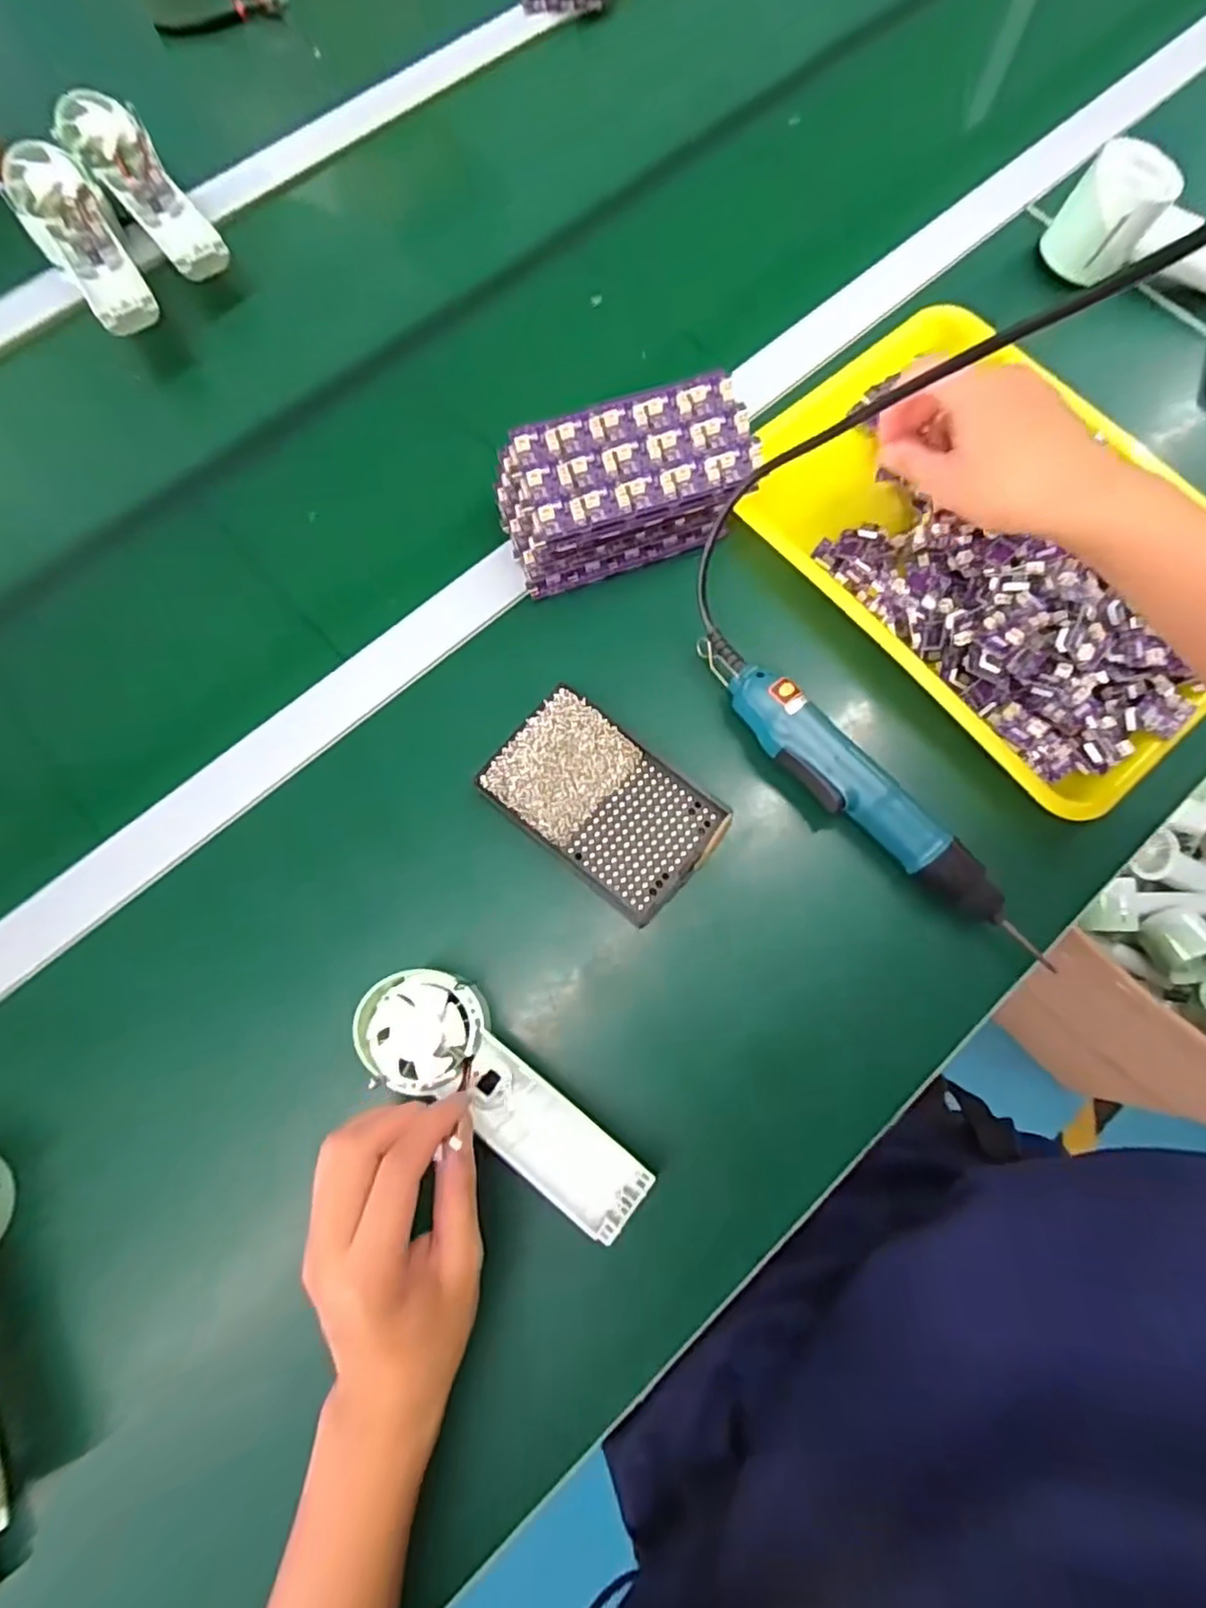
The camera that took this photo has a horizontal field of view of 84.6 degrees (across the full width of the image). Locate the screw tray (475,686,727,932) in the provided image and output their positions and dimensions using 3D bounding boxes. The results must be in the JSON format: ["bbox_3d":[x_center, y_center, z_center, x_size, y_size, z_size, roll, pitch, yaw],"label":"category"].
[{"bbox_3d":[0.001,-0.001,0.409,0.136,0.019,0.086,39,78,9],"label":"screw tray"}]

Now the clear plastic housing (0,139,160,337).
[{"bbox_3d":[-0.391,-0.424,0.494,0.058,0.027,0.175,-34,78,-9],"label":"clear plastic housing"}]

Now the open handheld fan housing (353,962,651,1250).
[{"bbox_3d":[-0.055,0.158,0.355,0.174,0.026,0.059,41,79,-2],"label":"open handheld fan housing"}]

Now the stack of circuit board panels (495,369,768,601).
[{"bbox_3d":[0.014,-0.208,0.441,0.157,0.069,0.083,-20,76,-5],"label":"stack of circuit board panels"}]

